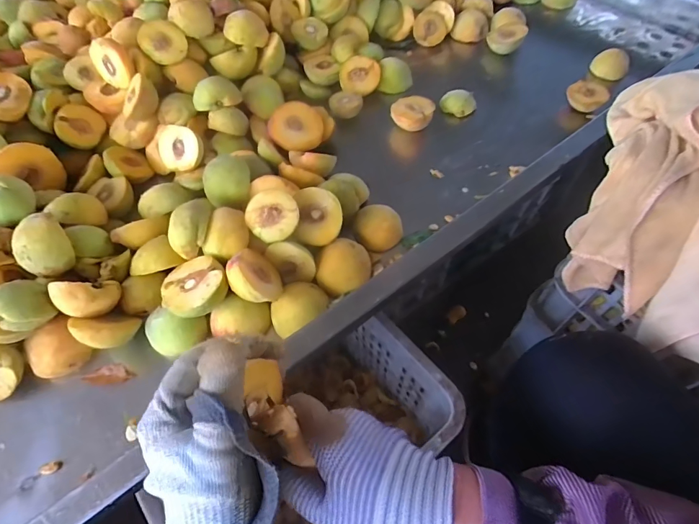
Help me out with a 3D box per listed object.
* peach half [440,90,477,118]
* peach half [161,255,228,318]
[{"bbox_3d":[0.165,-0.241,0.612,0.052,0.026,0.034,8,58,7],"label":"peach half"},{"bbox_3d":[-0.154,0.029,0.411,0.063,0.029,0.063,-41,52,-13],"label":"peach half"}]

